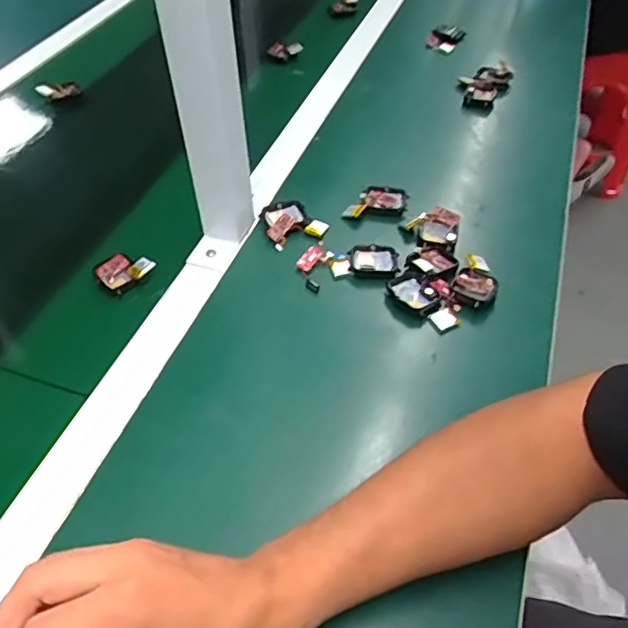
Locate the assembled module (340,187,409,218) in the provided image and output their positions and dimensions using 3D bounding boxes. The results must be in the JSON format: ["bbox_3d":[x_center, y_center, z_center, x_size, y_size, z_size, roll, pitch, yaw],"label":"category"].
[{"bbox_3d":[0.065,-0.117,0.599,0.066,0.020,0.033,-3,49,-2],"label":"assembled module"}]

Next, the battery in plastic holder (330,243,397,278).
[{"bbox_3d":[0.049,-0.049,0.543,0.061,0.011,0.041,0,49,0],"label":"battery in plastic holder"}]

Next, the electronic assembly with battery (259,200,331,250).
[{"bbox_3d":[-0.023,-0.095,0.579,0.054,0.017,0.058,-21,52,-17],"label":"electronic assembly with battery"}]

